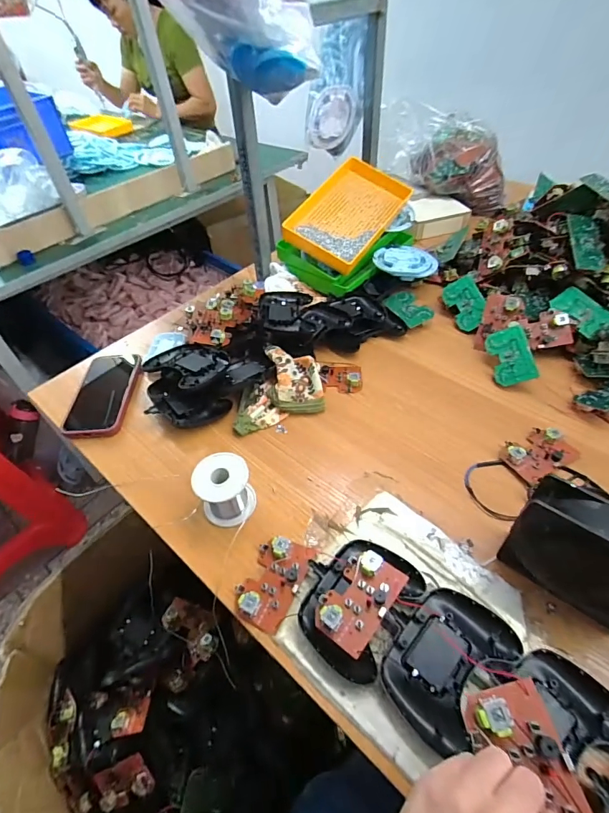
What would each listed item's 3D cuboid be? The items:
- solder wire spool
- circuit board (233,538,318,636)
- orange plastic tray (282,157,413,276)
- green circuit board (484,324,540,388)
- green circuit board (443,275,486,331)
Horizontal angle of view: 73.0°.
[{"bbox_3d":[-0.093,0.097,0.481,0.061,0.068,0.056,-2,48,3],"label":"solder wire spool"},{"bbox_3d":[-0.033,0.181,0.433,0.056,0.021,0.091,19,53,20],"label":"circuit board"},{"bbox_3d":[0.082,-0.371,0.790,0.158,0.033,0.237,34,69,8],"label":"orange plastic tray"},{"bbox_3d":[0.310,-0.076,0.620,0.056,0.009,0.092,-23,59,35],"label":"green circuit board"},{"bbox_3d":[0.278,-0.178,0.708,0.056,0.011,0.105,-27,59,26],"label":"green circuit board"}]

